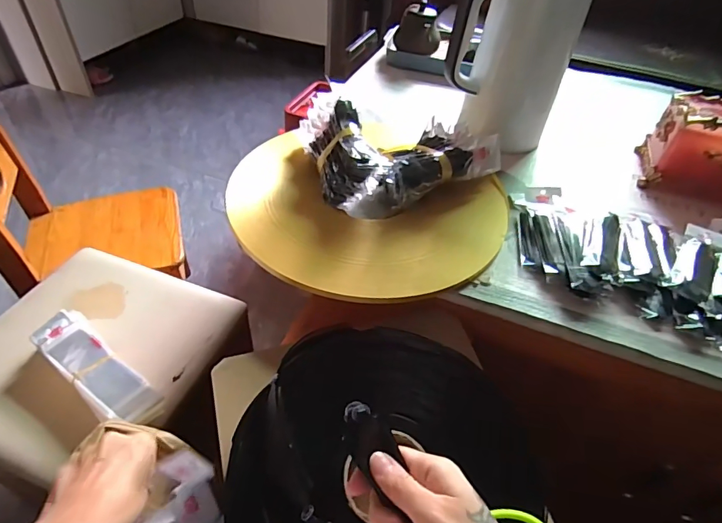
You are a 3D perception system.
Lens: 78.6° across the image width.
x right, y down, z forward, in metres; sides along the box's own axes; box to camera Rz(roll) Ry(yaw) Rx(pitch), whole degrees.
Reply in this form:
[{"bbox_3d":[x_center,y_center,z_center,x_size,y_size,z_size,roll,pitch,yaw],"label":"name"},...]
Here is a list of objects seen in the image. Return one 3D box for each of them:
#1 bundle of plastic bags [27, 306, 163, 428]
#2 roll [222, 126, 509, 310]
[{"bbox_3d":[-0.345,0.137,0.573,0.218,0.017,0.063,32,51,23],"label":"bundle of plastic bags"},{"bbox_3d":[0.009,-0.090,0.617,0.362,0.014,0.360,3,46,-3],"label":"roll"}]

